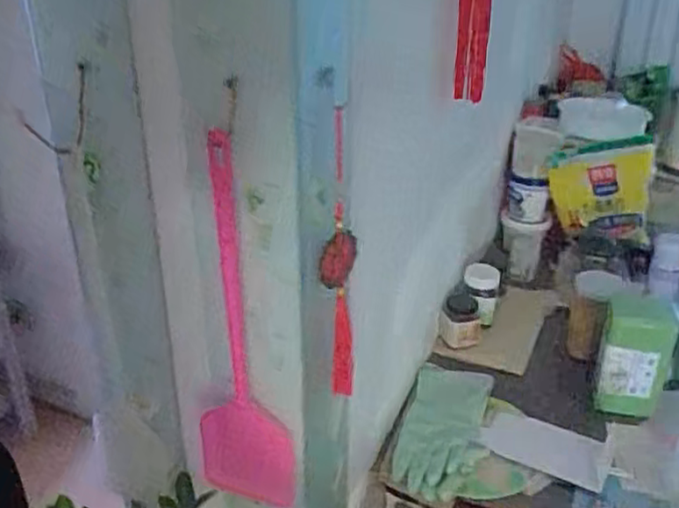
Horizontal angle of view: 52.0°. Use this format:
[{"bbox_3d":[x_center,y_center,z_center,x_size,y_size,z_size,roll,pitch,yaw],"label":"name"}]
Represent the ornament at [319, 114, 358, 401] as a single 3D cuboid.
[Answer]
[{"bbox_3d":[-0.001,0.017,0.722,0.034,0.325,0.049,1,28,3],"label":"ornament"}]

